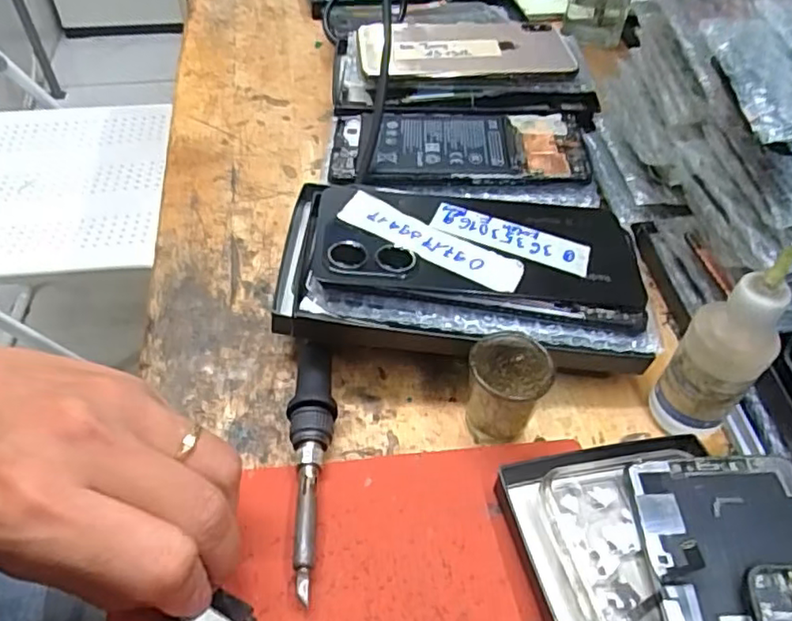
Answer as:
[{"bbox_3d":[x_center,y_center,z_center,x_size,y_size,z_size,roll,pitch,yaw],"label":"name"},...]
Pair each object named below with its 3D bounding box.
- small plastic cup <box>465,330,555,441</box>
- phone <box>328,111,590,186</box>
[{"bbox_3d":[0.050,0.036,0.290,0.033,0.039,0.035,1,48,-1],"label":"small plastic cup"},{"bbox_3d":[0.041,-0.108,0.407,0.163,0.008,0.084,-2,52,-1],"label":"phone"}]

